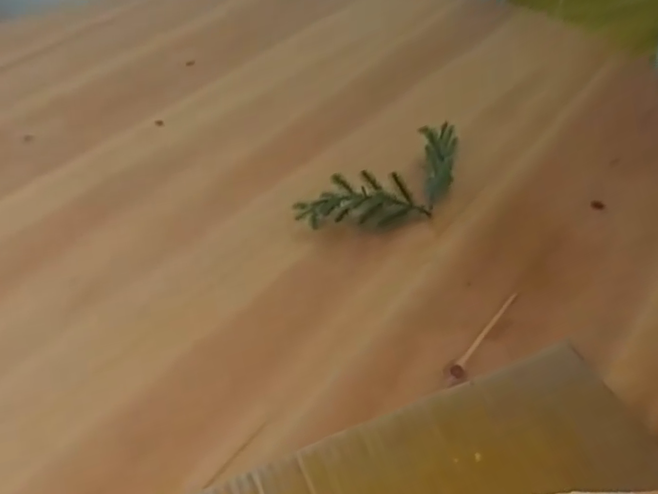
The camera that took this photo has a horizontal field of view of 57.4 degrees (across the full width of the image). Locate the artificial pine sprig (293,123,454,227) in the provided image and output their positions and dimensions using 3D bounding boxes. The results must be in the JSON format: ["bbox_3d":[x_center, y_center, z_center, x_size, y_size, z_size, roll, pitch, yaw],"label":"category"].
[{"bbox_3d":[0.061,-0.056,0.565,0.179,0.042,0.065,-27,47,-19],"label":"artificial pine sprig"}]

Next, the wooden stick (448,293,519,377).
[{"bbox_3d":[0.122,0.063,0.461,0.010,0.007,0.100,26,53,31],"label":"wooden stick"}]

